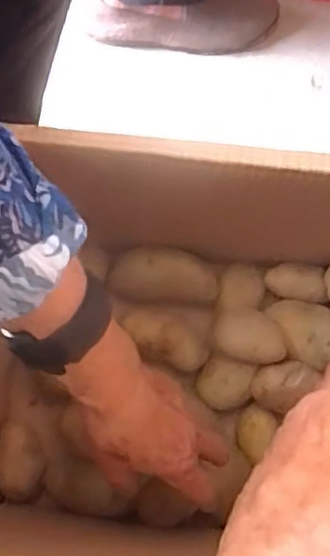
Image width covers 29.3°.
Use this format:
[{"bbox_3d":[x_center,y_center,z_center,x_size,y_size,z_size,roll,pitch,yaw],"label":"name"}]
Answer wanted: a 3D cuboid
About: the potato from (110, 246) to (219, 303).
[{"bbox_3d":[0.003,-0.002,0.603,0.096,0.037,0.048,4,77,-1],"label":"potato"}]

